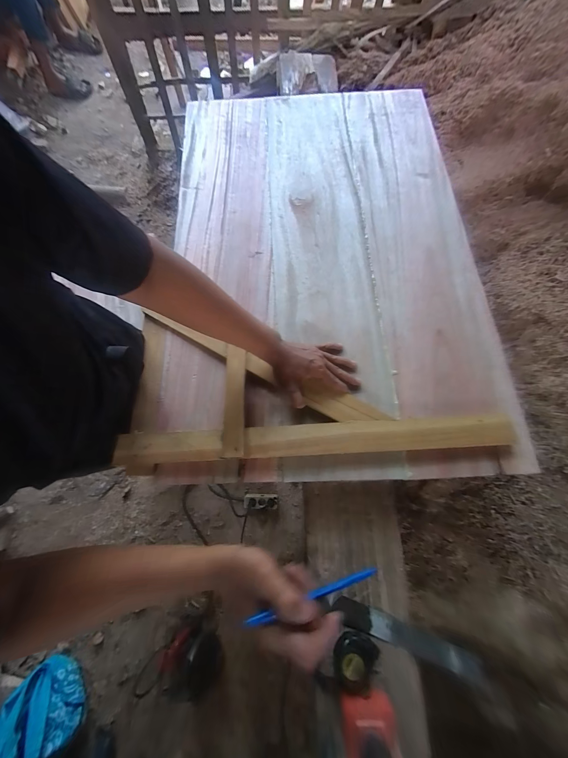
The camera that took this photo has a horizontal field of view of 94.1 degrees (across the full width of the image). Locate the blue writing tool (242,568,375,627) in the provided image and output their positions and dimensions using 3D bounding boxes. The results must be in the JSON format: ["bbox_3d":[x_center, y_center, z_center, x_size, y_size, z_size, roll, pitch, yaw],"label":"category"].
[{"bbox_3d":[0.036,0.234,0.287,0.161,0.005,0.008,-2,71,-24],"label":"blue writing tool"}]

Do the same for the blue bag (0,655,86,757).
[{"bbox_3d":[-0.879,1.246,0.911,0.267,0.061,0.383,12,37,-12],"label":"blue bag"}]

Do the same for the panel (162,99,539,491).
[{"bbox_3d":[0.083,-0.323,0.630,0.687,0.031,1.050,-3,73,1],"label":"panel"}]

